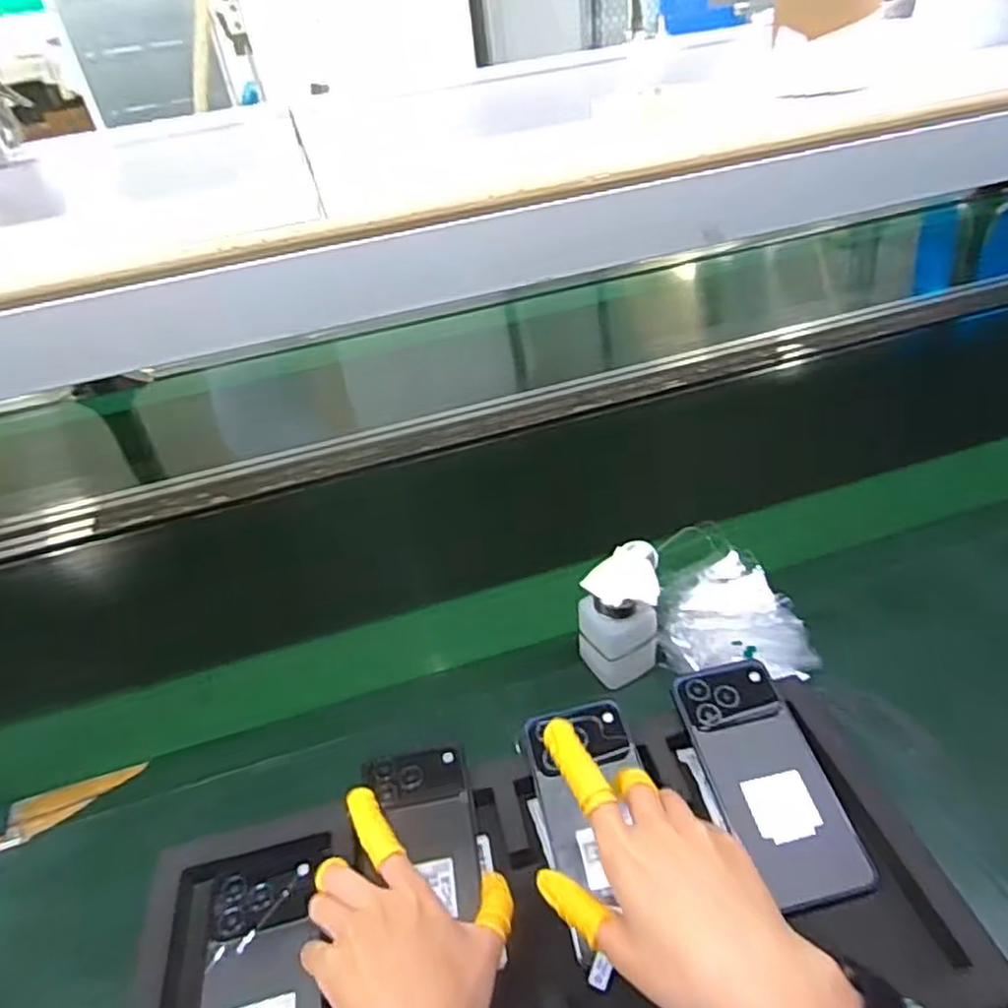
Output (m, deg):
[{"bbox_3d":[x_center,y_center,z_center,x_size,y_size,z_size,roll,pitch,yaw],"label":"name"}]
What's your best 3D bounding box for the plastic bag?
[{"bbox_3d":[0.212,0.091,0.637,0.130,0.046,0.159,1,37,12],"label":"plastic bag"}]

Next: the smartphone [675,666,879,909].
[{"bbox_3d":[0.182,0.186,0.473,0.073,0.011,0.161,-14,51,-9],"label":"smartphone"}]

